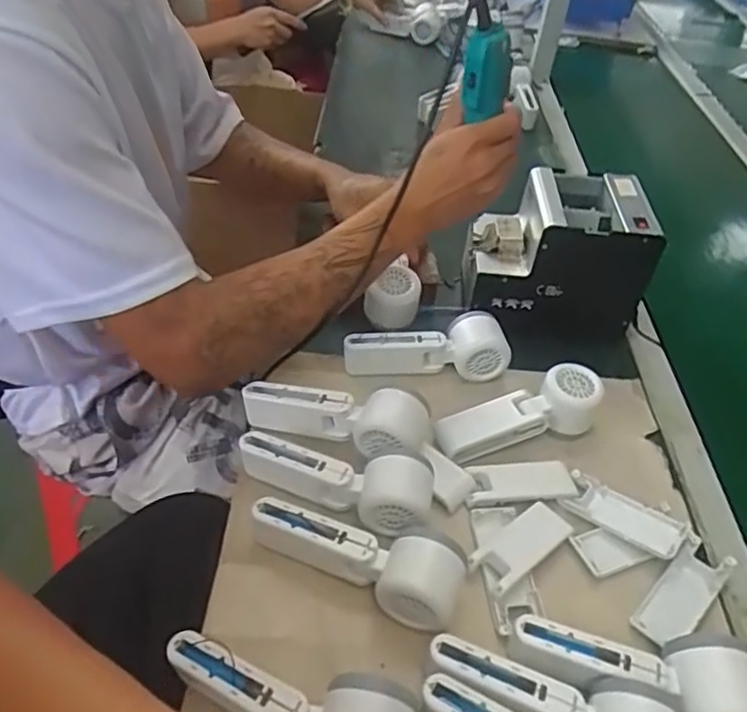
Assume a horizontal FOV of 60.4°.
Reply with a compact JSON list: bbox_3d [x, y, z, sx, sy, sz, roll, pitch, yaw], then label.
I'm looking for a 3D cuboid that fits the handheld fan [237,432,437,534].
[{"bbox_3d":[-0.034,0.101,0.537,0.166,0.050,0.057,13,44,6],"label":"handheld fan"}]

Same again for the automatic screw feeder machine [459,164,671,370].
[{"bbox_3d":[0.202,-0.108,0.737,0.176,0.171,0.130,6,44,-2],"label":"automatic screw feeder machine"}]

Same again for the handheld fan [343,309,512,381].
[{"bbox_3d":[0.055,-0.011,0.665,0.168,0.056,0.053,3,44,-5],"label":"handheld fan"}]

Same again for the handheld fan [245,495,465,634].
[{"bbox_3d":[-0.016,0.152,0.485,0.168,0.045,0.059,14,44,7],"label":"handheld fan"}]

